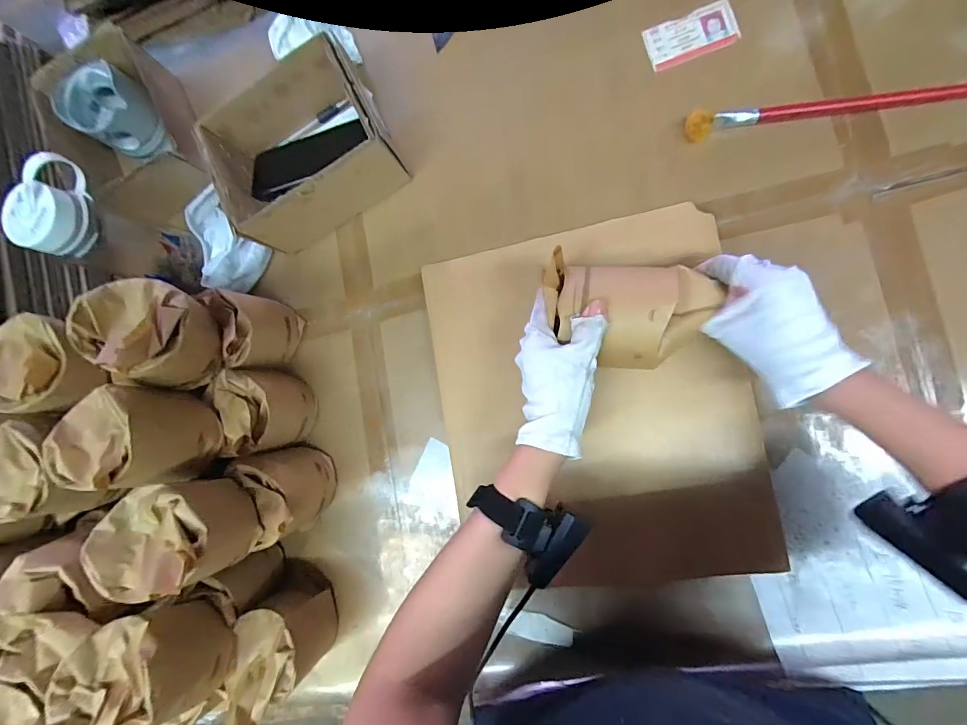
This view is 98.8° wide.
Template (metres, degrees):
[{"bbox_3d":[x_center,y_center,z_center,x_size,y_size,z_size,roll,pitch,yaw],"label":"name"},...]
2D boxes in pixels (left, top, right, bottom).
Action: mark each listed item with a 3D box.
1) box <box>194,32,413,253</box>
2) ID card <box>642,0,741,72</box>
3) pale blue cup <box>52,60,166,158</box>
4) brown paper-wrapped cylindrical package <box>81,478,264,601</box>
[{"bbox_3d":[-0.211,-0.250,0.491,0.197,0.092,0.162,-28,81,9],"label":"box"},{"bbox_3d":[0.228,-0.358,0.454,0.091,0.005,0.055,-15,81,10],"label":"ID card"},{"bbox_3d":[-0.482,-0.329,0.543,0.096,0.069,0.086,32,94,11],"label":"pale blue cup"},{"bbox_3d":[-0.263,0.152,0.372,0.085,0.110,0.095,-4,87,12],"label":"brown paper-wrapped cylindrical package"}]

